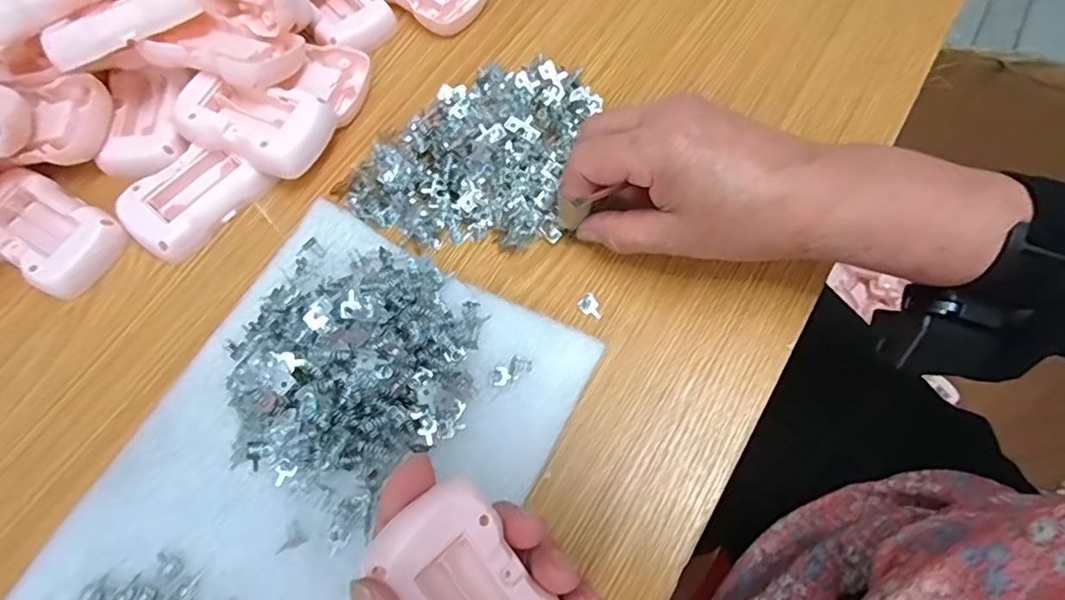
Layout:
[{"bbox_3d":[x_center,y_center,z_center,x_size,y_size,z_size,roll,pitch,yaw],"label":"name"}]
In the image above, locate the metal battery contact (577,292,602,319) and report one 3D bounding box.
[{"bbox_3d":[0.033,0.003,0.319,0.011,0.004,0.015,-42,75,-16],"label":"metal battery contact"}]

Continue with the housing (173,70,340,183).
[{"bbox_3d":[-0.166,-0.104,0.340,0.088,0.026,0.049,20,71,7],"label":"housing"}]

